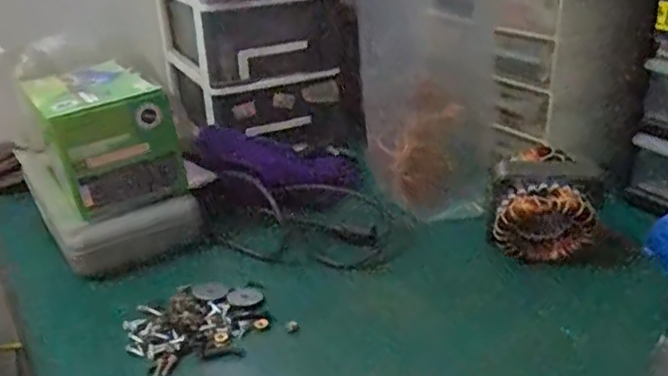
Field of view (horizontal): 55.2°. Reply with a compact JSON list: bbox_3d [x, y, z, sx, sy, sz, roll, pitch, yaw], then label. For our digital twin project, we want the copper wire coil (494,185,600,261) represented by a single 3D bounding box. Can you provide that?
[{"bbox_3d":[0.178,0.031,0.541,0.081,0.068,0.024,1,26,6],"label":"copper wire coil"}]

